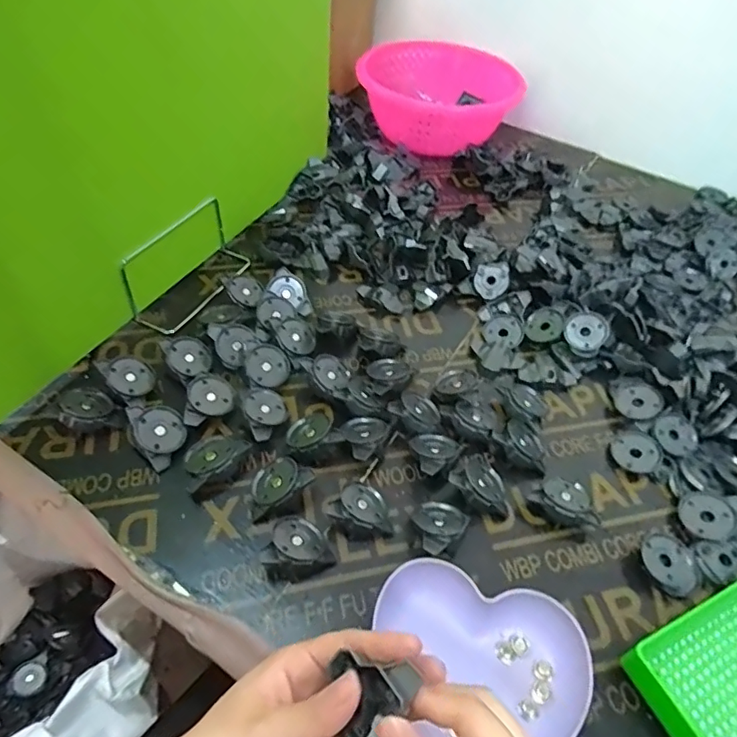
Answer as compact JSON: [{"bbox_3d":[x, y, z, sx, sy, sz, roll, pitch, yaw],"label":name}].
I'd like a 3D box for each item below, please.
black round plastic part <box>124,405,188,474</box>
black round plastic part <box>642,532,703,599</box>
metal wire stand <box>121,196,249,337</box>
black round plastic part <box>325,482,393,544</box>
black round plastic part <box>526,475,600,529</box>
[{"bbox_3d":[-0.188,0.057,0.470,0.043,0.014,0.061,-29,90,-36],"label":"black round plastic part"},{"bbox_3d":[0.249,0.161,0.433,0.045,0.015,0.047,2,51,-3],"label":"black round plastic part"},{"bbox_3d":[-0.194,-0.119,0.583,0.058,0.083,0.158,29,54,18],"label":"metal wire stand"},{"bbox_3d":[-0.003,0.122,0.436,0.049,0.030,0.043,32,55,20],"label":"black round plastic part"},{"bbox_3d":[0.168,0.118,0.459,0.048,0.022,0.049,-11,53,-14],"label":"black round plastic part"}]

